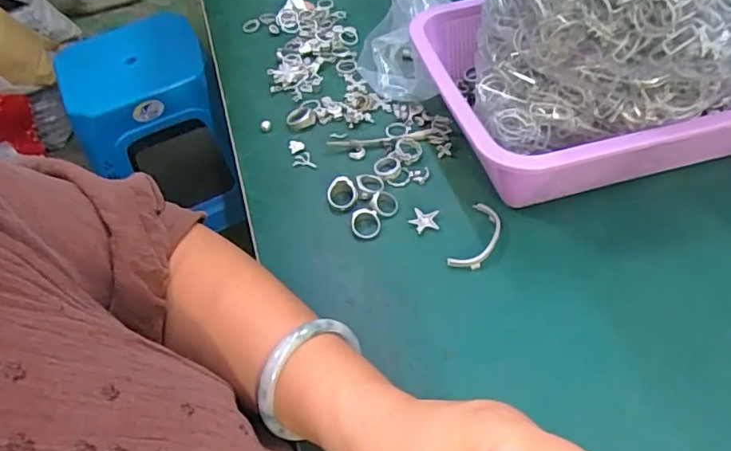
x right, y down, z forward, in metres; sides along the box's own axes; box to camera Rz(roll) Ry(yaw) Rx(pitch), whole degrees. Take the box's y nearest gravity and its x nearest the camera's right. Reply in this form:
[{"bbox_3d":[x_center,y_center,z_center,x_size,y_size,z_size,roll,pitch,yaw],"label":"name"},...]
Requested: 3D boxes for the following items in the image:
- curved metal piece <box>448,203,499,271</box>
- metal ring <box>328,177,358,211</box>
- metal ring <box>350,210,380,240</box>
[{"bbox_3d":[0.087,0.009,0.423,0.027,0.008,0.063,20,58,19],"label":"curved metal piece"},{"bbox_3d":[-0.019,-0.027,0.458,0.025,0.004,0.030,3,76,5],"label":"metal ring"},{"bbox_3d":[0.000,-0.002,0.440,0.023,0.008,0.026,-5,50,2],"label":"metal ring"}]

